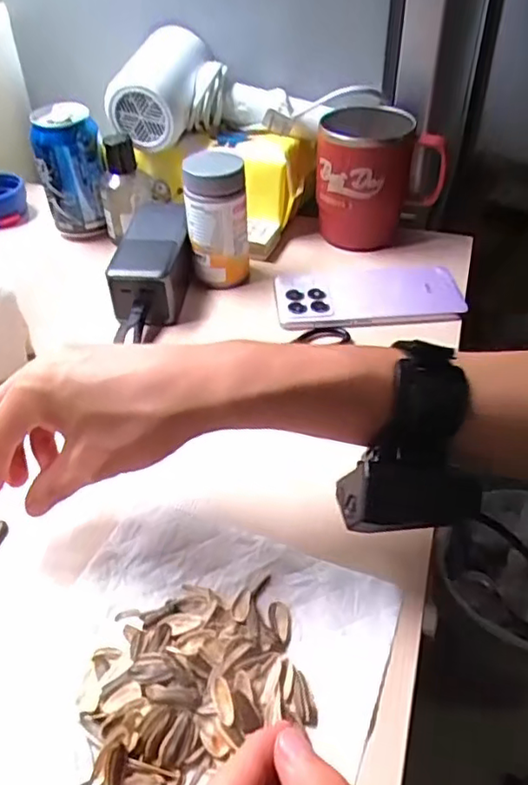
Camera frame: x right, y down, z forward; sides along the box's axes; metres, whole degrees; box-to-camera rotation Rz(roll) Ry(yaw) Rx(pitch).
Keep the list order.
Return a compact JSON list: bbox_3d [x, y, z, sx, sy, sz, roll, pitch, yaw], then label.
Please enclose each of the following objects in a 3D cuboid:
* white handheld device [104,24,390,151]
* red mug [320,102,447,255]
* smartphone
[{"bbox_3d":[-0.019,-0.281,0.580,0.247,0.078,0.095,2,42,-2],"label":"white handheld device"},{"bbox_3d":[0.107,-0.199,0.582,0.114,0.115,0.103,9,41,12],"label":"red mug"},{"bbox_3d":[0.089,-0.089,0.534,0.157,0.012,0.082,-5,46,-3],"label":"smartphone"}]

